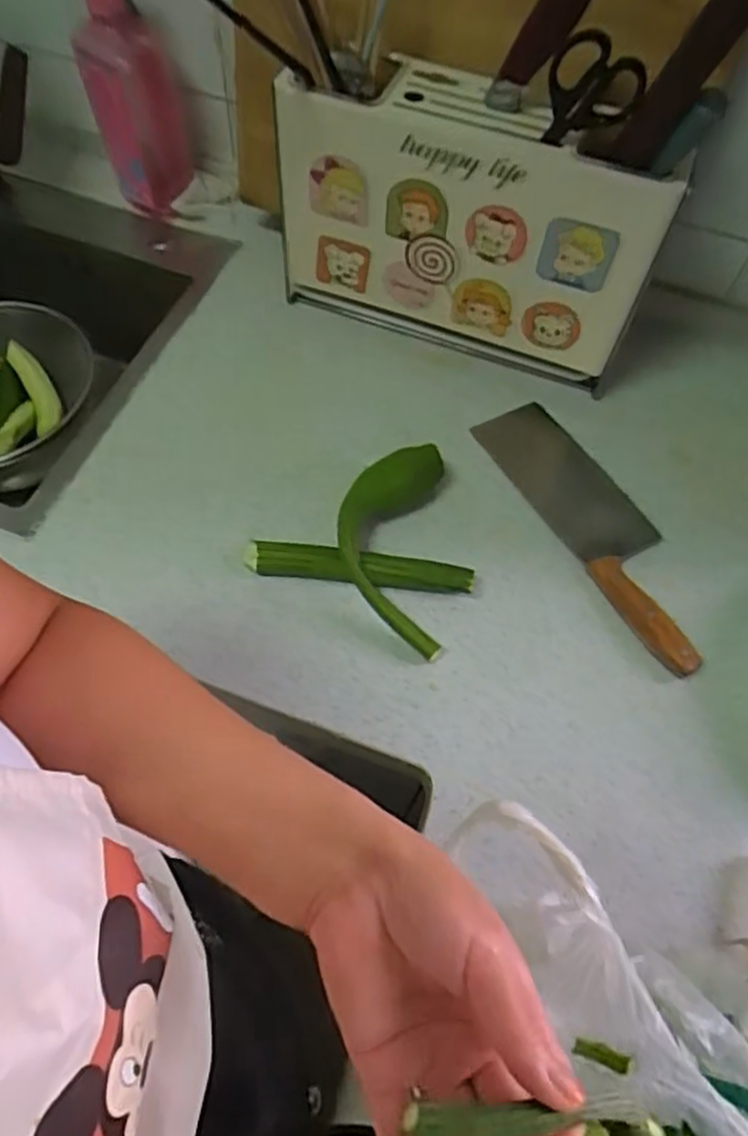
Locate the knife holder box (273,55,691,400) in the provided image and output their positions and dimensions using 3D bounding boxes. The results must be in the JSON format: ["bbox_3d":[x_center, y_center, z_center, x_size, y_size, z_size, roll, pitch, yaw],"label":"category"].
[{"bbox_3d":[0.083,-0.316,0.680,0.352,0.239,0.083,19,62,9],"label":"knife holder box"}]

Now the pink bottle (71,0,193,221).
[{"bbox_3d":[-0.259,-0.509,0.751,0.087,0.269,0.084,-19,63,-12],"label":"pink bottle"}]

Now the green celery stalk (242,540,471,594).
[{"bbox_3d":[-0.015,0.001,0.620,0.199,0.029,0.025,8,61,3],"label":"green celery stalk"}]

